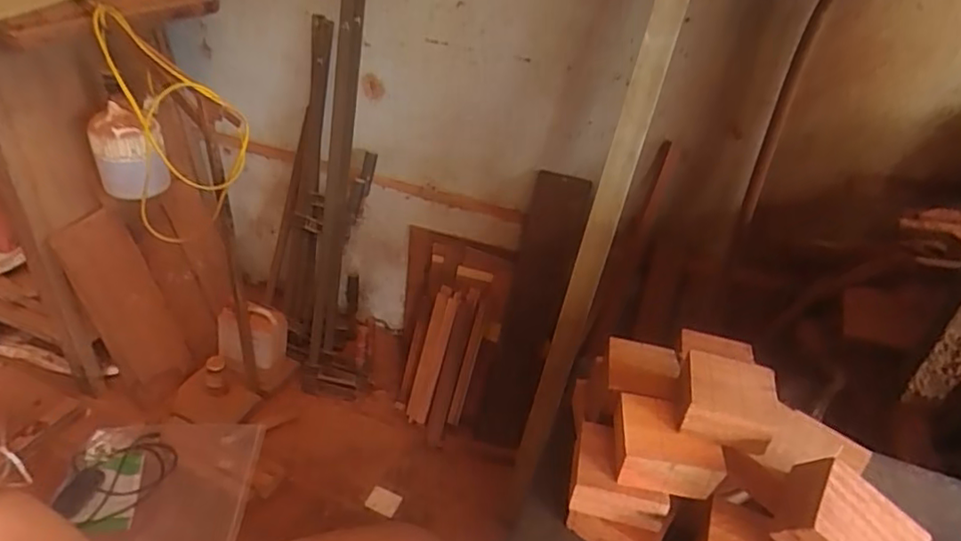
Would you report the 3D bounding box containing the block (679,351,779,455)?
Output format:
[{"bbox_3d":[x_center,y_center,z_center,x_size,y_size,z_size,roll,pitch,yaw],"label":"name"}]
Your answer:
[{"bbox_3d":[0.161,0.086,0.398,0.054,0.031,0.054,15,34,13],"label":"block"}]

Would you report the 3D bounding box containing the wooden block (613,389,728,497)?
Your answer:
[{"bbox_3d":[0.119,0.112,0.396,0.063,0.027,0.054,10,34,5],"label":"wooden block"}]

